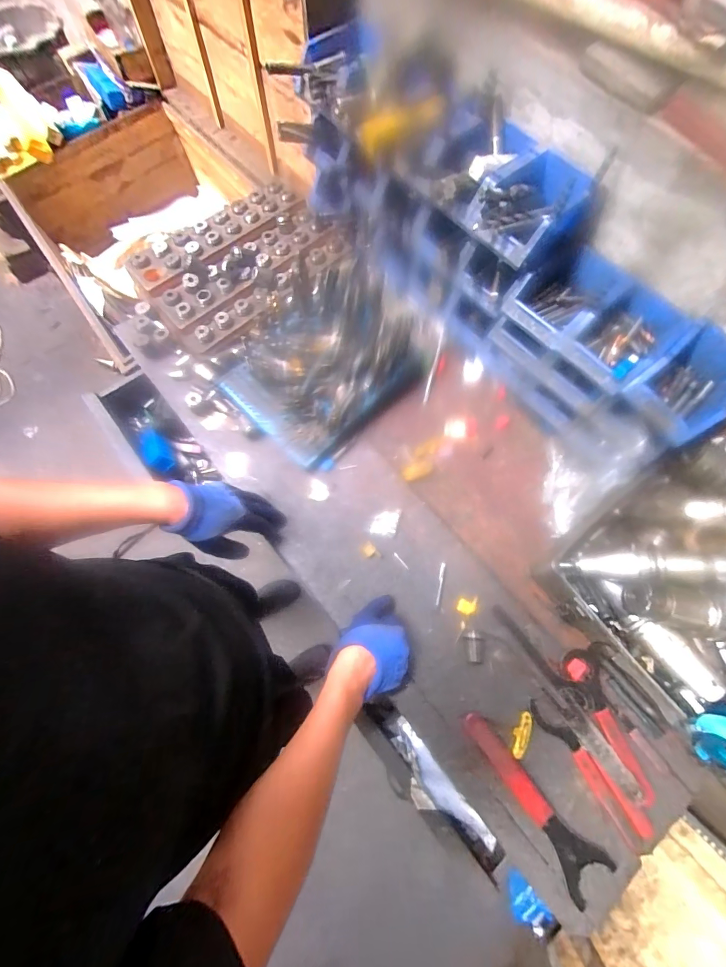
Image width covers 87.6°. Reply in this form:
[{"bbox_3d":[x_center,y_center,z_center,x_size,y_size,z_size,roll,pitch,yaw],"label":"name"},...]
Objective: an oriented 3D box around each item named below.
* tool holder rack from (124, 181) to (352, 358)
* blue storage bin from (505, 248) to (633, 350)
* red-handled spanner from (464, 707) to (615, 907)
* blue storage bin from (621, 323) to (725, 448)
[{"bbox_3d":[-0.236,-0.436,0.746,0.373,0.049,0.249,-39,76,-13],"label":"tool holder rack"},{"bbox_3d":[0.308,-0.286,0.578,0.147,0.072,0.119,-40,77,-13],"label":"blue storage bin"},{"bbox_3d":[0.228,0.422,0.512,0.064,0.013,0.237,-34,75,-12],"label":"red-handled spanner"},{"bbox_3d":[0.451,-0.134,0.519,0.146,0.061,0.112,-36,76,-12],"label":"blue storage bin"}]

